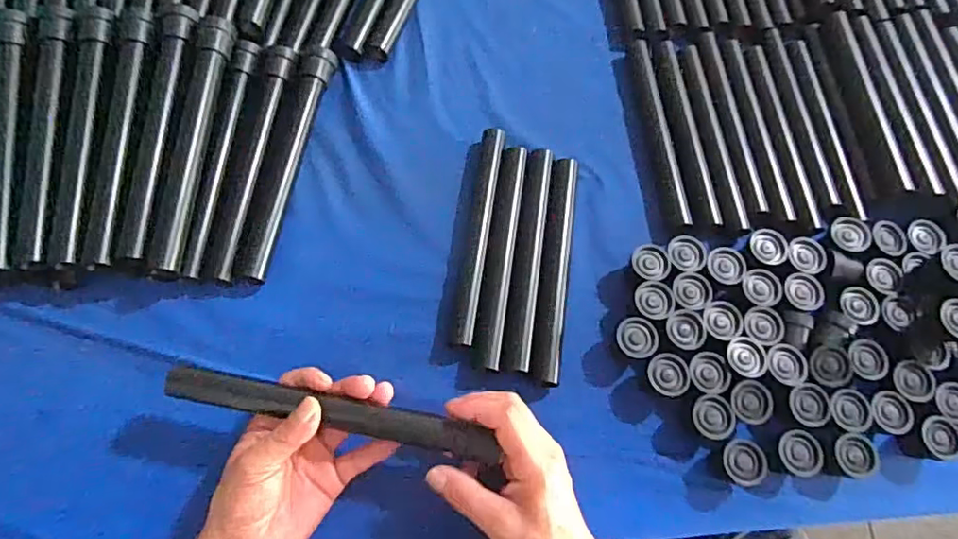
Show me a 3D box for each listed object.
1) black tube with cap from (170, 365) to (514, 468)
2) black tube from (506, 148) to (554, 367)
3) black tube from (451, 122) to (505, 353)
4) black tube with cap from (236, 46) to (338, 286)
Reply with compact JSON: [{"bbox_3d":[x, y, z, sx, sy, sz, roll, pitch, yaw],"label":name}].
[{"bbox_3d":[-0.105,0.106,0.429,0.242,0.022,0.026,12,66,-1],"label":"black tube with cap"},{"bbox_3d":[0.048,-0.016,0.536,0.021,0.015,0.219,7,65,3],"label":"black tube"},{"bbox_3d":[0.001,-0.036,0.539,0.021,0.017,0.219,9,69,-2],"label":"black tube"},{"bbox_3d":[-0.180,-0.106,0.545,0.031,0.028,0.249,10,69,-1],"label":"black tube with cap"}]

